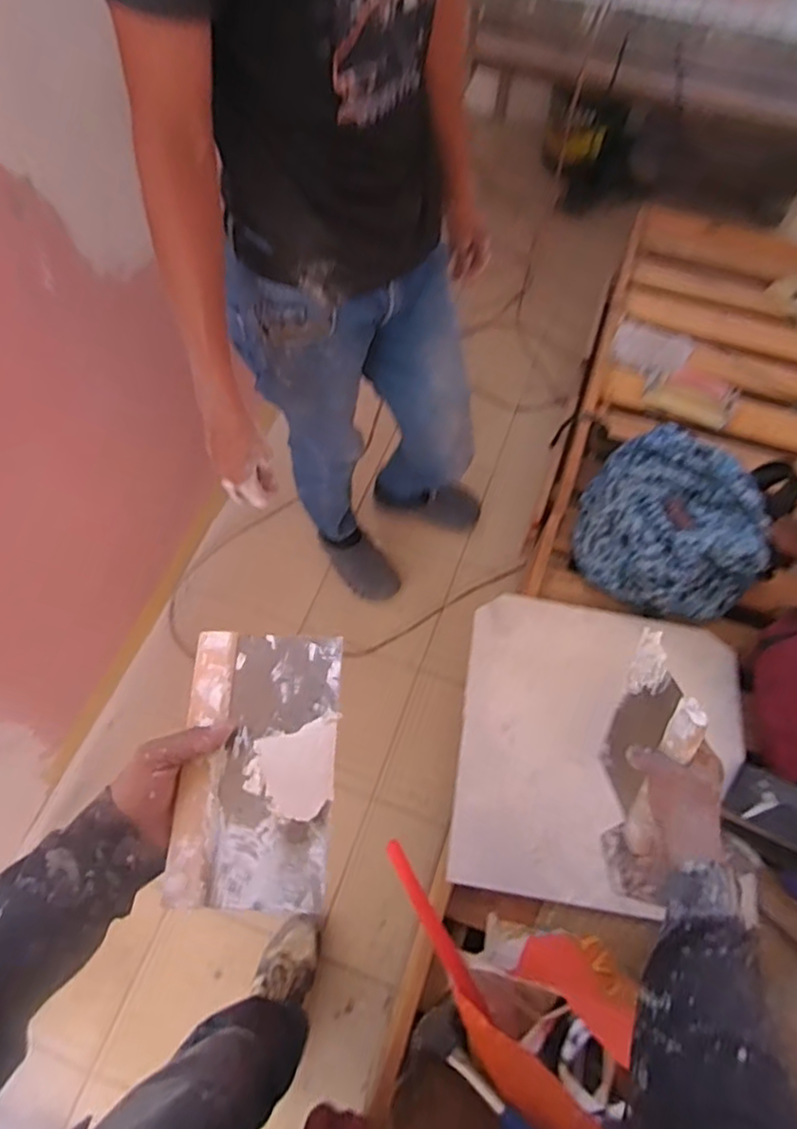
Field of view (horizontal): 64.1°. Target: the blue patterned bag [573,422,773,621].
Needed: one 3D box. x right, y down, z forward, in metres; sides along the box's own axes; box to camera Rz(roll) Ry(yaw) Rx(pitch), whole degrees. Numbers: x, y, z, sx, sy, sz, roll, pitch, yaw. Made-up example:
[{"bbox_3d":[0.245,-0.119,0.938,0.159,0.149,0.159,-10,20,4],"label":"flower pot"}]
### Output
[{"bbox_3d":[0.477,-0.071,1.105,0.300,0.191,0.288,29,64,19],"label":"blue patterned bag"}]

